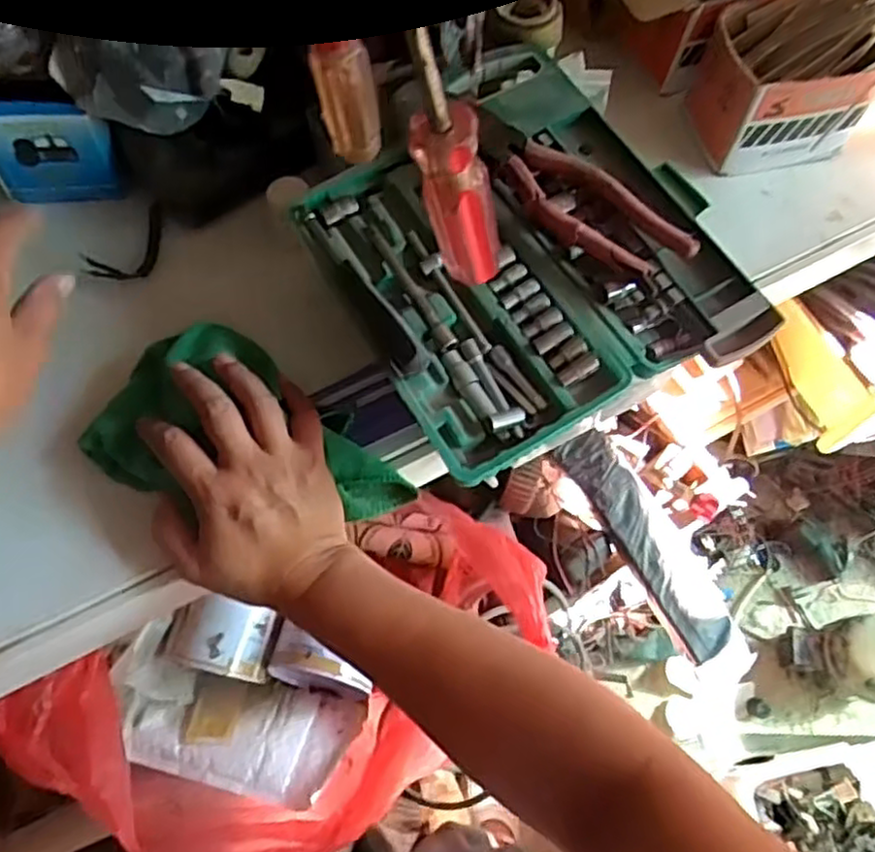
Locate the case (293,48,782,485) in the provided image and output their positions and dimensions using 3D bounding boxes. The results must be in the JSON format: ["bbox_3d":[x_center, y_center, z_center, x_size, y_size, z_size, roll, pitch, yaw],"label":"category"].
[{"bbox_3d":[0.053,-0.121,0.451,0.234,0.046,0.265,-27,70,-14],"label":"case"}]

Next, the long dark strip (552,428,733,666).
[{"bbox_3d":[0.218,0.118,0.735,0.059,0.017,0.255,-31,81,-8],"label":"long dark strip"}]

